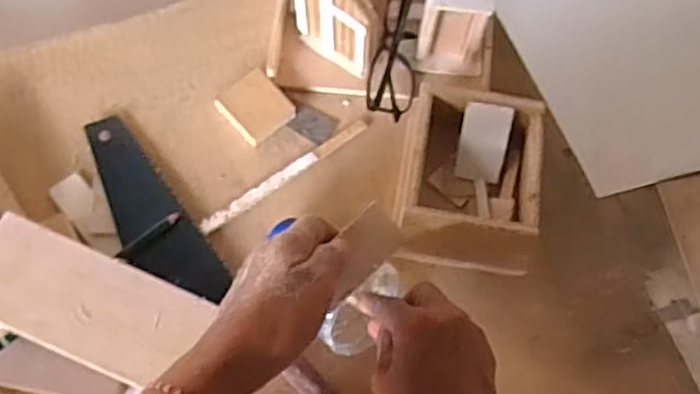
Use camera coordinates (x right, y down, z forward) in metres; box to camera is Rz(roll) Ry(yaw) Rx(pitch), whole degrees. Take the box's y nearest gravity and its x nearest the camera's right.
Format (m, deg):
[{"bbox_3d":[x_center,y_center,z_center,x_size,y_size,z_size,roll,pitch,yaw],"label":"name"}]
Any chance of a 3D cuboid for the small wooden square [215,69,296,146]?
[{"bbox_3d":[-0.073,-0.070,0.521,0.046,0.006,0.049,-42,91,-2],"label":"small wooden square"}]

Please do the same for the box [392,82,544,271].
[{"bbox_3d":[0.086,-0.013,0.477,0.099,0.055,0.121,9,67,3],"label":"box"}]

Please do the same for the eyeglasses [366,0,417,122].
[{"bbox_3d":[0.039,-0.124,0.528,0.037,0.041,0.131,10,67,3],"label":"eyeglasses"}]

